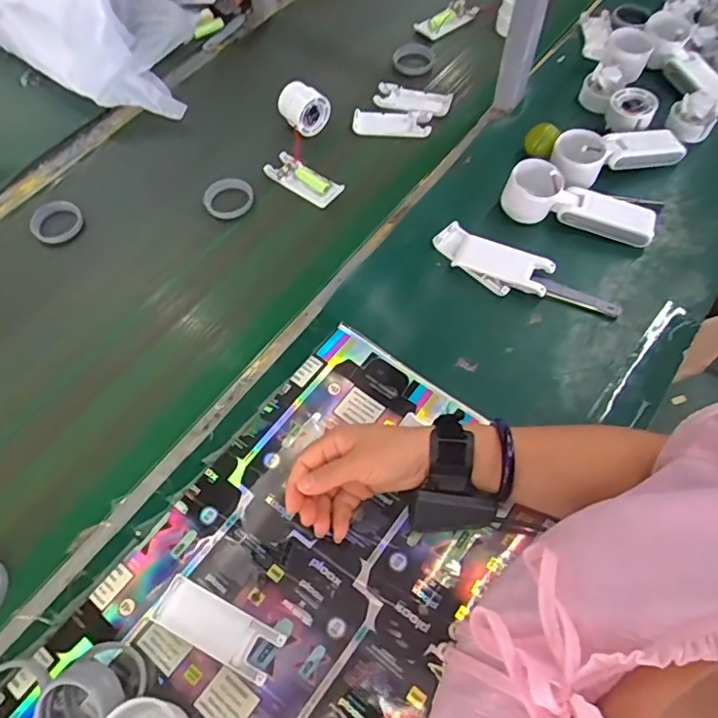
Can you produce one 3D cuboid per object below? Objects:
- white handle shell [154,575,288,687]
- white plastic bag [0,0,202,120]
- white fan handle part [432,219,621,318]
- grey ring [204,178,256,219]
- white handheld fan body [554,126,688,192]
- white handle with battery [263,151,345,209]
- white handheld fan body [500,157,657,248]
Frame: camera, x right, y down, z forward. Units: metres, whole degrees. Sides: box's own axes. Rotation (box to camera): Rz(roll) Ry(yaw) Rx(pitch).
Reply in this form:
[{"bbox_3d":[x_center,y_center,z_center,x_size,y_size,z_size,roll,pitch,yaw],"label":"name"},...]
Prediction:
[{"bbox_3d":[-0.114,0.218,0.443,0.102,0.013,0.039,24,64,13],"label":"white handle shell"},{"bbox_3d":[-0.387,-0.504,0.777,0.400,0.160,0.210,37,68,19],"label":"white plastic bag"},{"bbox_3d":[0.175,-0.091,0.594,0.206,0.032,0.053,33,67,17],"label":"white fan handle part"},{"bbox_3d":[-0.168,-0.209,0.698,0.061,0.006,0.059,0,61,1],"label":"grey ring"},{"bbox_3d":[0.303,-0.246,0.640,0.176,0.035,0.064,-17,62,-8],"label":"white handheld fan body"},{"bbox_3d":[-0.071,-0.230,0.704,0.105,0.016,0.038,33,67,18],"label":"white handle with battery"},{"bbox_3d":[0.248,-0.175,0.611,0.169,0.047,0.051,16,63,9],"label":"white handheld fan body"}]

